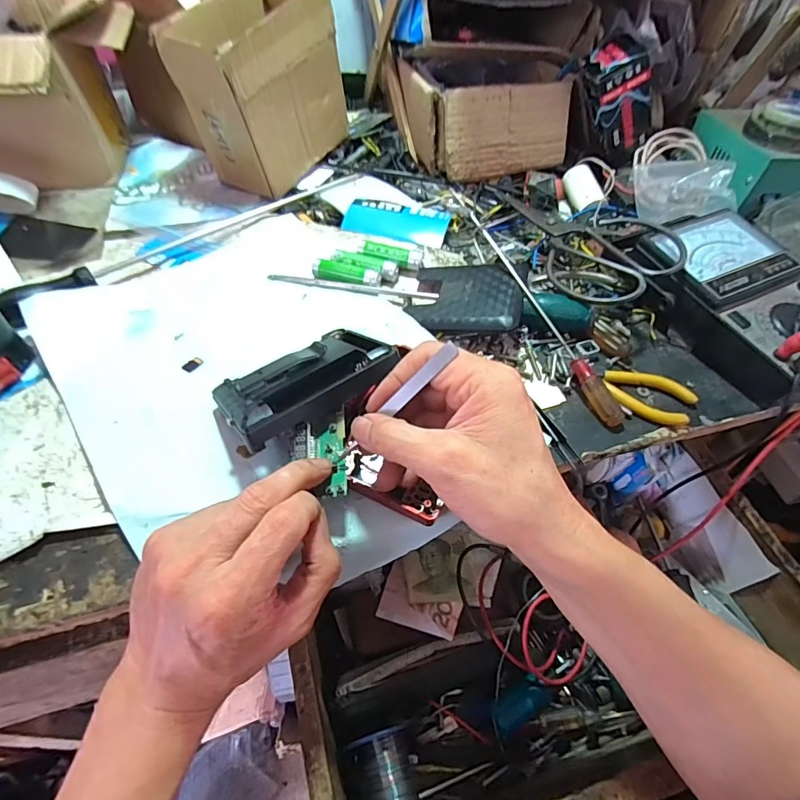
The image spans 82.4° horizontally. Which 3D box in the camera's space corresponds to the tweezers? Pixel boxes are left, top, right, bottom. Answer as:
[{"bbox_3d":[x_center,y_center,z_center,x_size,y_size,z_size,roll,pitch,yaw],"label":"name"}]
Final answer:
[{"bbox_3d":[-0.006,0.006,0.267,0.009,0.098,0.008,19,34,-48],"label":"tweezers"}]

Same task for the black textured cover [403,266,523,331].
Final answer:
[{"bbox_3d":[0.057,-0.091,0.397,0.095,0.007,0.077,2,54,17],"label":"black textured cover"}]

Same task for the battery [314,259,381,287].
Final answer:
[{"bbox_3d":[-0.051,-0.118,0.429,0.065,0.012,0.018,13,53,7],"label":"battery"}]

